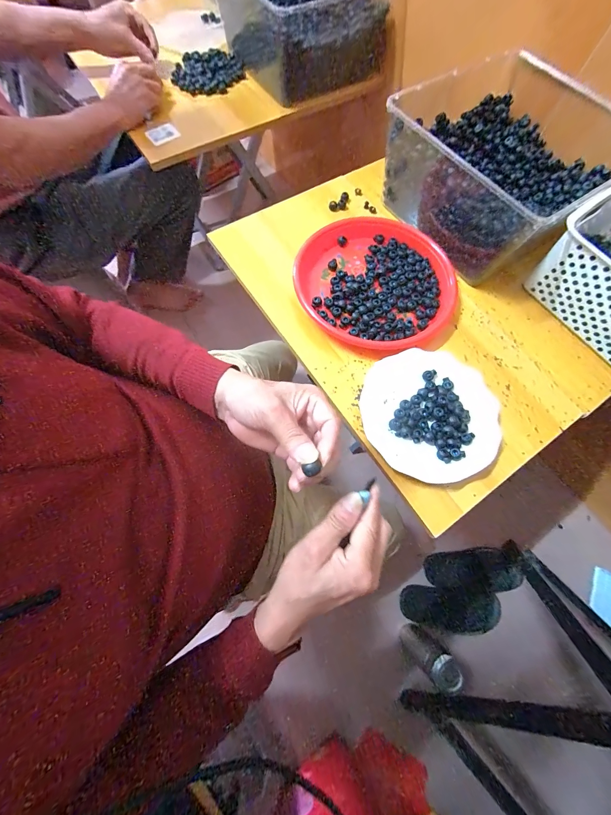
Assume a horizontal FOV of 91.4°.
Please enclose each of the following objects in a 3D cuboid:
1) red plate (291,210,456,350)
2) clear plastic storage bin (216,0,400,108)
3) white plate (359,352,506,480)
[{"bbox_3d":[0.116,-0.205,0.480,0.243,0.041,0.246,0,71,-1],"label":"red plate"},{"bbox_3d":[-0.038,-0.942,0.713,0.319,0.151,0.441,-34,75,-12],"label":"clear plastic storage bin"},{"bbox_3d":[0.172,0.008,0.414,0.176,0.028,0.180,0,71,-1],"label":"white plate"}]

